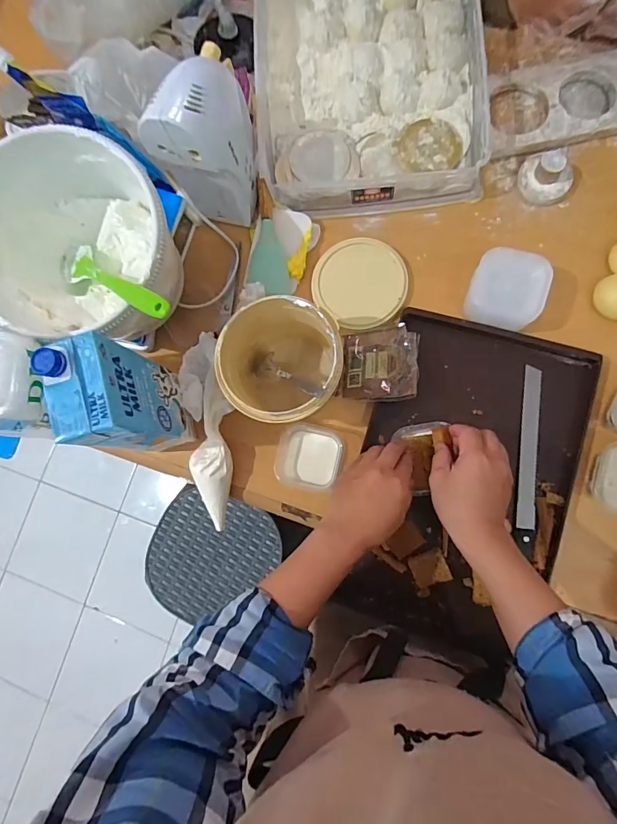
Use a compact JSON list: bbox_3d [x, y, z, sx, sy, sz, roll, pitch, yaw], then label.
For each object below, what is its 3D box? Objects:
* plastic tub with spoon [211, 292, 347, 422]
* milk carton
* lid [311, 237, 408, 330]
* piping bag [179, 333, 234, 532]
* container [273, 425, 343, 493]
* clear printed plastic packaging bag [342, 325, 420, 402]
[{"bbox_3d":[-0.025,-0.048,0.479,0.129,0.114,0.130,-9,81,6],"label":"plastic tub with spoon"},{"bbox_3d":[-0.198,-0.008,0.446,0.060,0.174,0.100,-18,80,4],"label":"milk carton"},{"bbox_3d":[0.069,-0.172,0.544,0.117,0.019,0.126,-1,81,7],"label":"lid"},{"bbox_3d":[-0.128,0.024,0.530,0.056,0.037,0.247,-12,80,5],"label":"piping bag"},{"bbox_3d":[0.002,0.057,0.516,0.080,0.033,0.075,12,83,9],"label":"container"},{"bbox_3d":[0.088,-0.059,0.513,0.095,0.010,0.090,-4,79,26],"label":"clear printed plastic packaging bag"}]

